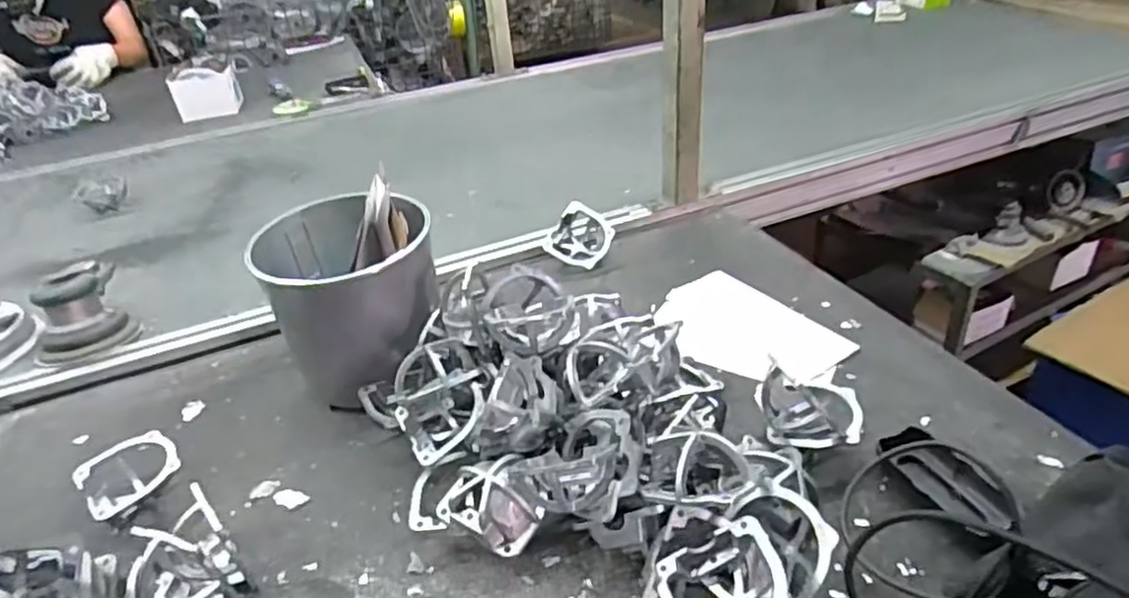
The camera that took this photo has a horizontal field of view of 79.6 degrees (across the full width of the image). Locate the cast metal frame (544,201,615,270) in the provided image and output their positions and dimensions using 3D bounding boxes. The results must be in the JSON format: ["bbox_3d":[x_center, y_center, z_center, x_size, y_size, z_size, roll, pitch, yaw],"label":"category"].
[{"bbox_3d":[0.022,-0.082,0.938,0.080,0.028,0.084,29,75,9],"label":"cast metal frame"}]

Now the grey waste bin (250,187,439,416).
[{"bbox_3d":[-0.223,0.002,0.738,0.170,0.177,0.186,-15,35,-13],"label":"grey waste bin"}]

